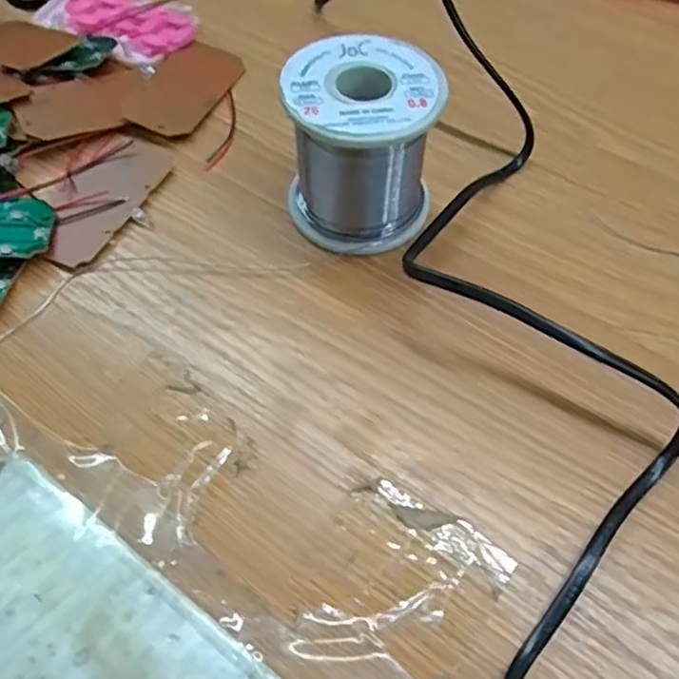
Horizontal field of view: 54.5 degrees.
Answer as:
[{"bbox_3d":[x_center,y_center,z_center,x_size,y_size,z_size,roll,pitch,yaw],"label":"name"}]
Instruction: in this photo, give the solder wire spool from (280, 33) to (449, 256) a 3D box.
[{"bbox_3d":[0.009,-0.080,0.274,0.059,0.063,0.060,4,58,2],"label":"solder wire spool"}]

